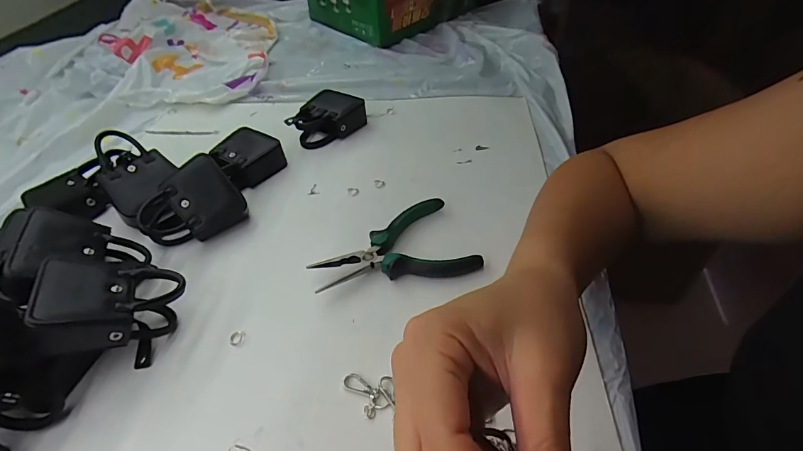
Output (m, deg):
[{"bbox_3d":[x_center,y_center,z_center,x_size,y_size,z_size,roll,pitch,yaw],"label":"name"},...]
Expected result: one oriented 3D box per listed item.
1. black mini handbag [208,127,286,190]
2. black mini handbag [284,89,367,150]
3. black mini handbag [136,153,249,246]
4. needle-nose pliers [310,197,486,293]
[{"bbox_3d":[-0.193,-0.086,0.516,0.072,0.031,0.071,22,51,24],"label":"black mini handbag"},{"bbox_3d":[-0.099,-0.146,0.564,0.071,0.034,0.098,17,49,21],"label":"black mini handbag"},{"bbox_3d":[-0.221,-0.021,0.435,0.065,0.040,0.095,45,73,-4],"label":"black mini handbag"},{"bbox_3d":[-0.007,0.018,0.411,0.151,0.025,0.091,-8,45,-4],"label":"needle-nose pliers"}]

